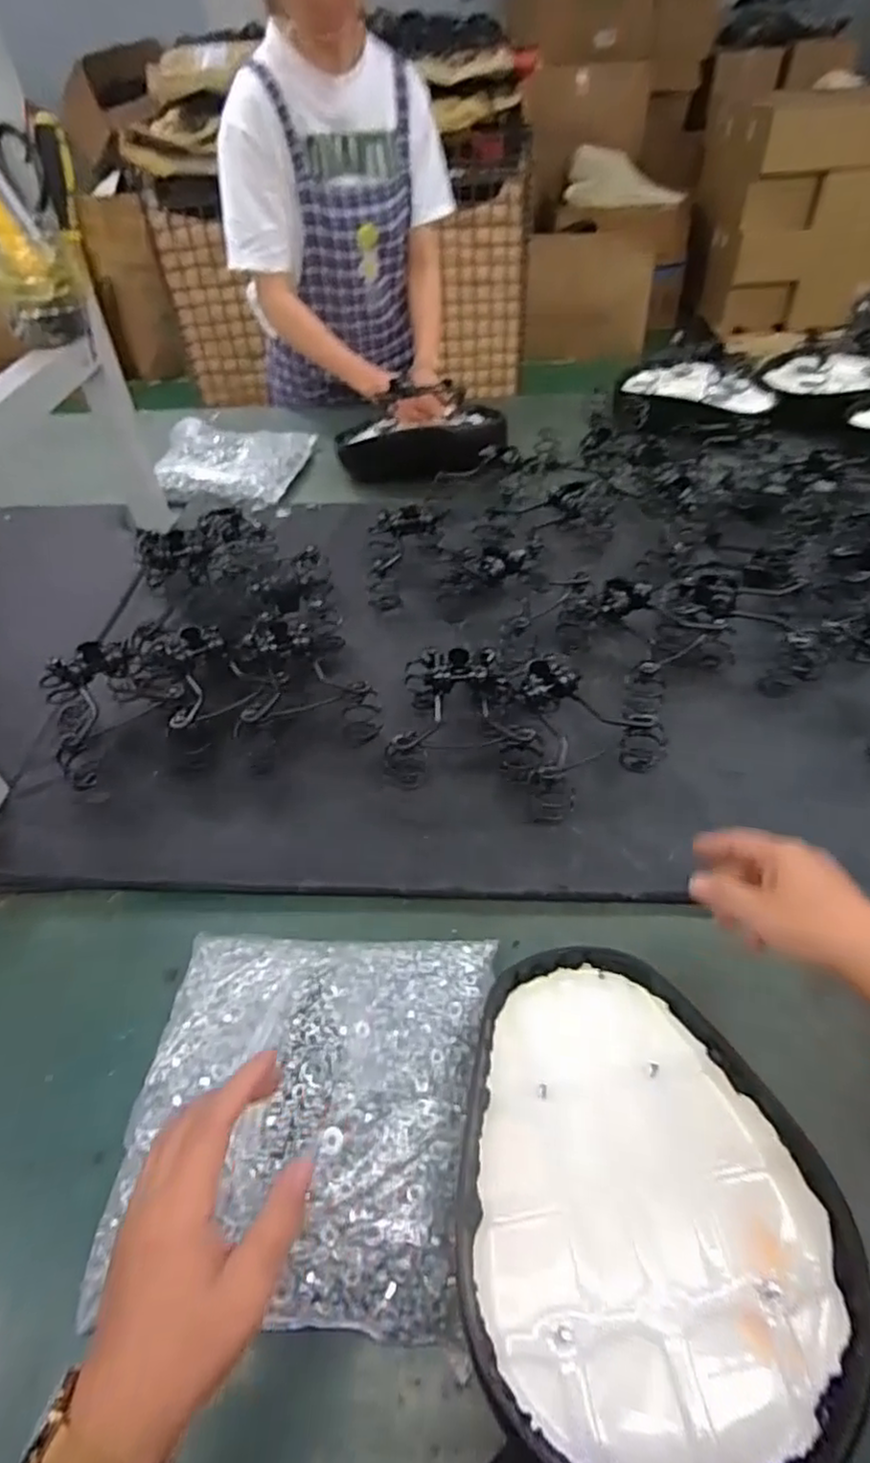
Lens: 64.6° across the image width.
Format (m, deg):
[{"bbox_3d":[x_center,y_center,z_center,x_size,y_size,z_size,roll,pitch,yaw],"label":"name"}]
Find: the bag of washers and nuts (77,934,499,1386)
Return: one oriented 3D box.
[{"bbox_3d":[-0.092,0.261,0.495,0.243,0.043,0.245,3,47,7],"label":"bag of washers and nuts"}]

